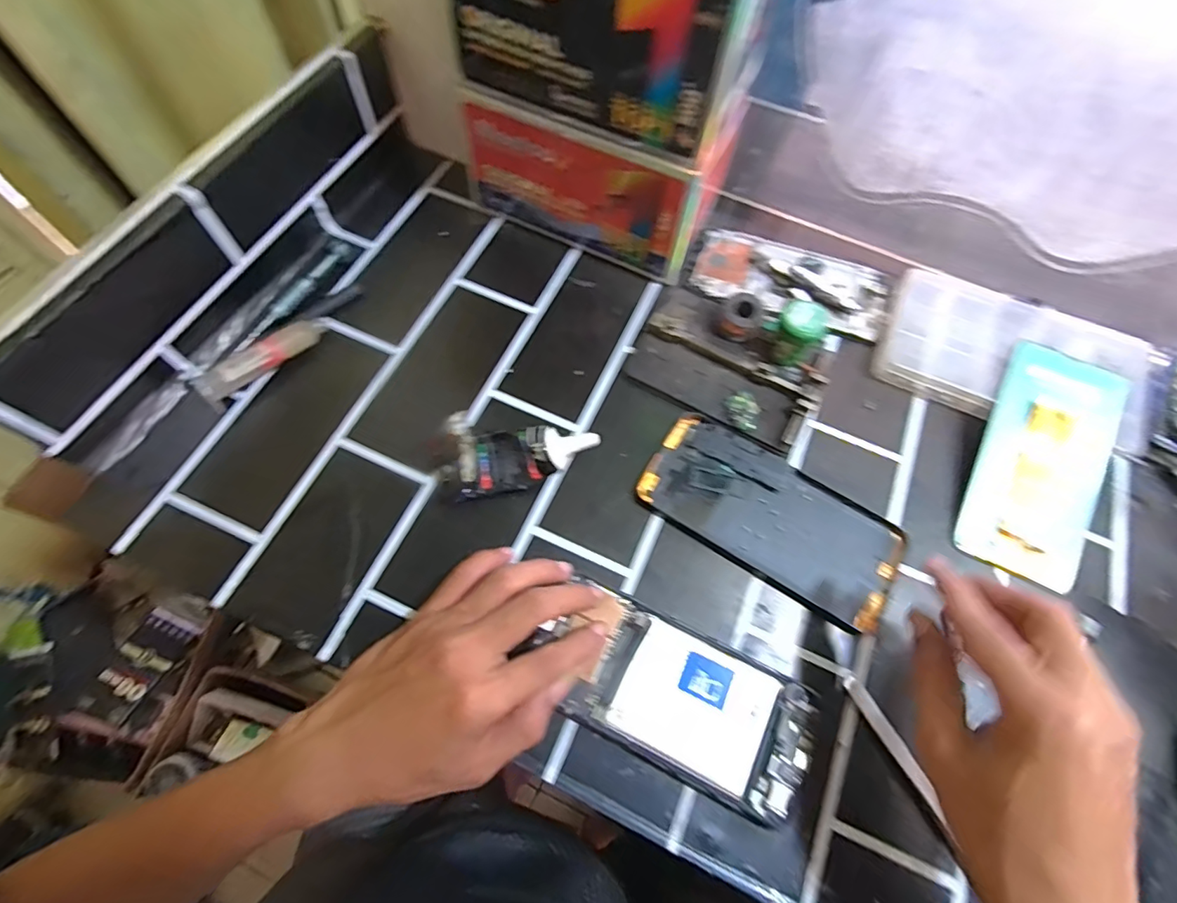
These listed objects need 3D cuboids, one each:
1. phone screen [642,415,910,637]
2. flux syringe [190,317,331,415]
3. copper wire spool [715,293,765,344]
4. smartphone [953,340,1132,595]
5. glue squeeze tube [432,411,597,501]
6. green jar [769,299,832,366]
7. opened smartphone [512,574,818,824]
[{"bbox_3d":[0.115,0.041,0.344,0.162,0.004,0.077,30,68,10],"label":"phone screen"},{"bbox_3d":[-0.217,-0.064,0.359,0.017,0.022,0.089,39,70,14],"label":"flux syringe"},{"bbox_3d":[0.111,-0.097,0.395,0.027,0.027,0.033,29,67,10],"label":"copper wire spool"},{"bbox_3d":[0.299,0.006,0.353,0.074,0.008,0.156,24,81,9],"label":"smartphone"},{"bbox_3d":[-0.045,-0.001,0.341,0.098,0.030,0.047,-10,67,-8],"label":"glue squeeze tube"},{"bbox_3d":[0.145,-0.081,0.376,0.030,0.046,0.031,32,68,11],"label":"green jar"},{"bbox_3d":[0.045,0.132,0.296,0.153,0.011,0.070,26,72,7],"label":"opened smartphone"}]

